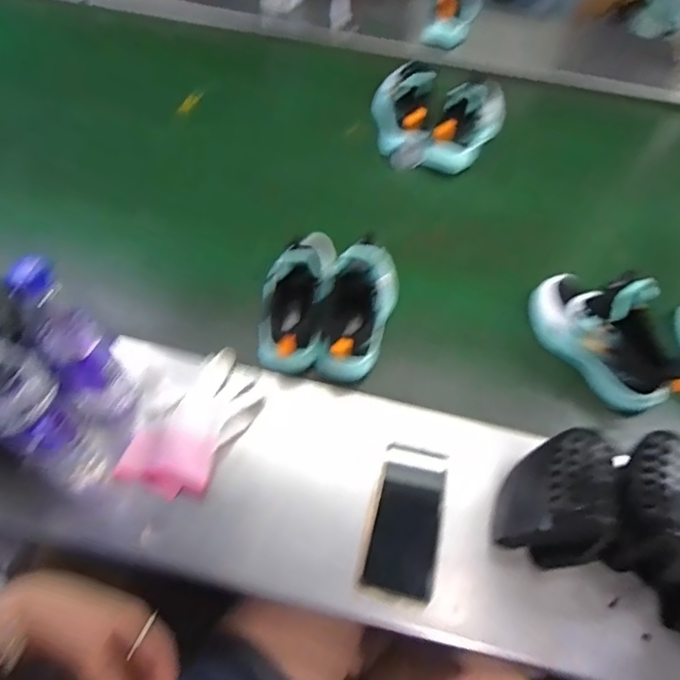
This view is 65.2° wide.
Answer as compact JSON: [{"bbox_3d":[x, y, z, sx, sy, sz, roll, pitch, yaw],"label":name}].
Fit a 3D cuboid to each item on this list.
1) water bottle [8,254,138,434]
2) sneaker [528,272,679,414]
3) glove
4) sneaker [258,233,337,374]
[{"bbox_3d":[-0.267,0.003,0.534,0.062,0.229,0.080,-35,66,-22],"label":"water bottle"},{"bbox_3d":[0.336,-0.015,0.668,0.088,0.114,0.210,-30,64,-20],"label":"sneaker"},{"bbox_3d":[-0.173,0.086,0.614,0.132,0.031,0.176,19,59,8],"label":"glove"},{"bbox_3d":[-0.057,-0.038,0.652,0.077,0.165,0.083,20,18,9],"label":"sneaker"}]

